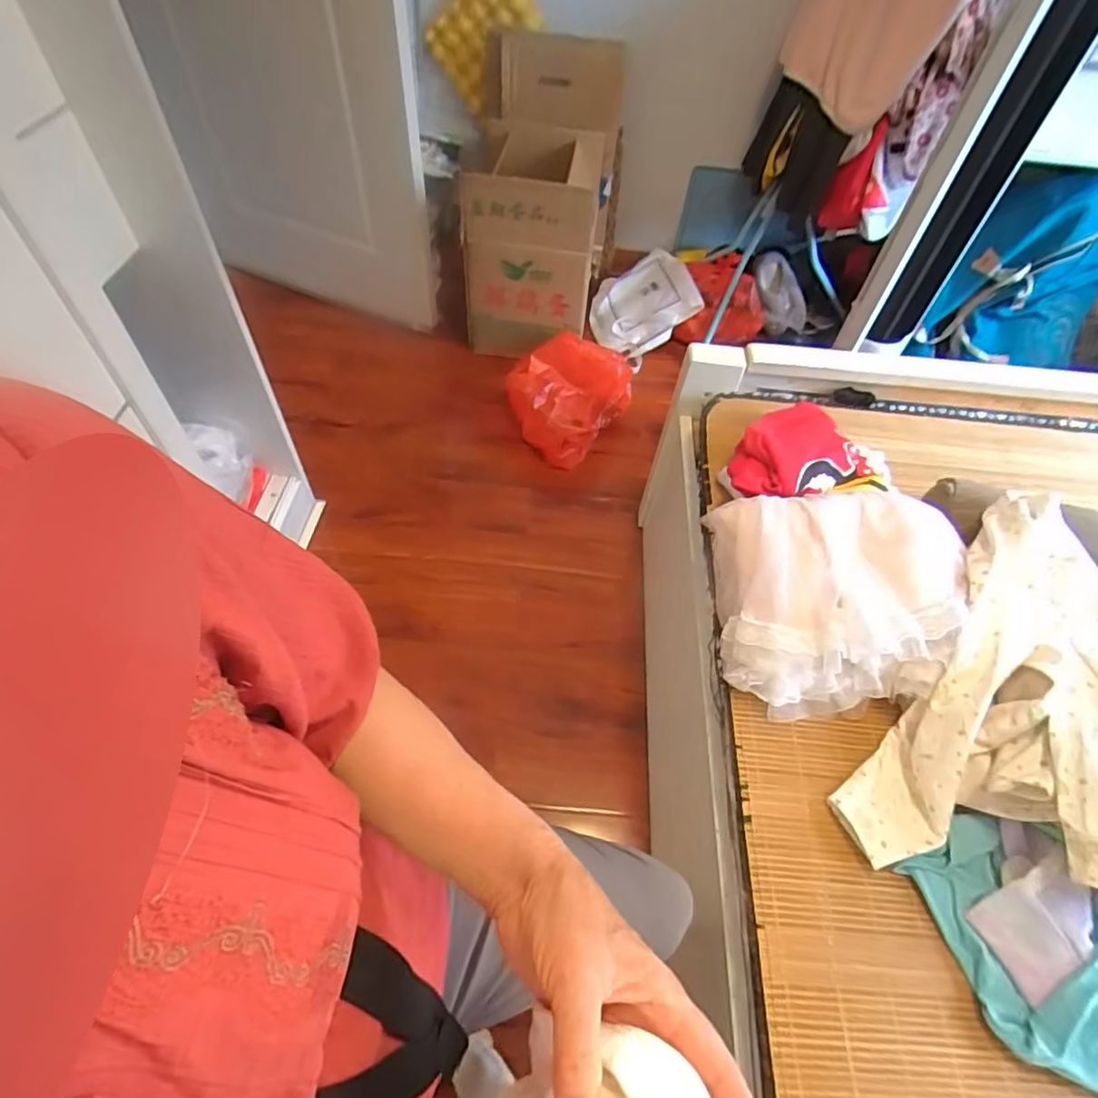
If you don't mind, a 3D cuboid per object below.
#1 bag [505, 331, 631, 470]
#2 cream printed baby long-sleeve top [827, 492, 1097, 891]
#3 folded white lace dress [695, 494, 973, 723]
[{"bbox_3d":[0.044,-0.369,1.459,0.304,0.227,0.292,9,54,2],"label":"bag"},{"bbox_3d":[0.538,0.158,0.655,0.231,0.159,0.479,36,60,20],"label":"cream printed baby long-sleeve top"},{"bbox_3d":[0.354,0.062,0.729,0.269,0.130,0.253,0,55,-4],"label":"folded white lace dress"}]

